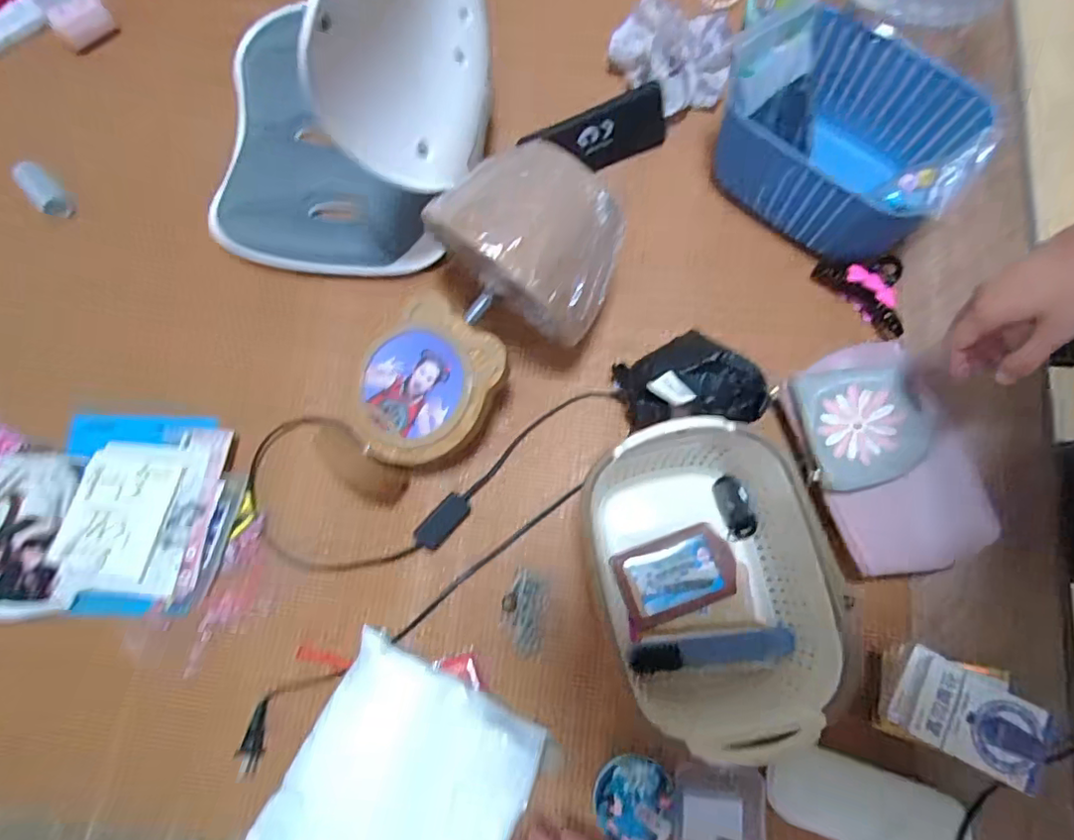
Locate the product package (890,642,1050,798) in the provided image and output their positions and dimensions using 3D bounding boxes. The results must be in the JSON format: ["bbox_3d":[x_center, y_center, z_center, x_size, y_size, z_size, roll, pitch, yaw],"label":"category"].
[{"bbox_3d":[0.327,0.224,0.438,0.090,0.032,0.064,27,79,7],"label":"product package"}]

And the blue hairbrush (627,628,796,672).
[{"bbox_3d":[0.150,0.199,0.500,0.139,0.016,0.022,-6,77,0],"label":"blue hairbrush"}]

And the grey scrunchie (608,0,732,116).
[{"bbox_3d":[0.149,-0.412,0.653,0.130,0.069,0.109,26,79,7],"label":"grey scrunchie"}]

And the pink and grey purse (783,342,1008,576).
[{"bbox_3d":[0.320,0.030,0.531,0.129,0.041,0.209,-18,77,-3],"label":"pink and grey purse"}]

